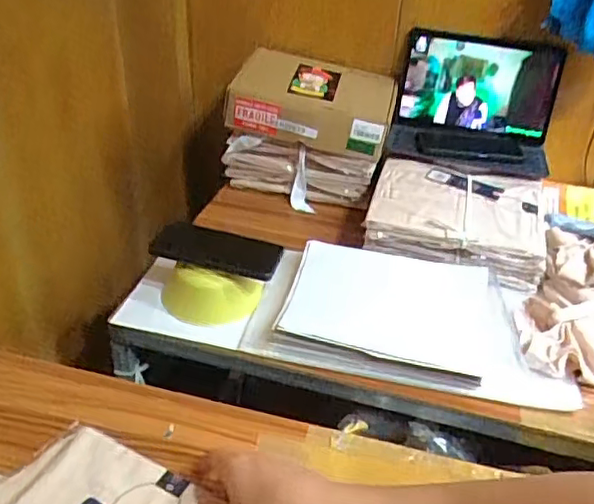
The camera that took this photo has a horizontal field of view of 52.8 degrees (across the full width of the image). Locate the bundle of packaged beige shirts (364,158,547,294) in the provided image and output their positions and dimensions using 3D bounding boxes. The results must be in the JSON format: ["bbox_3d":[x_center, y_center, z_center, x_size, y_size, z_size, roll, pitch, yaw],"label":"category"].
[{"bbox_3d":[0.250,-0.057,0.943,0.261,0.076,0.203,11,33,9],"label":"bundle of packaged beige shirts"}]

